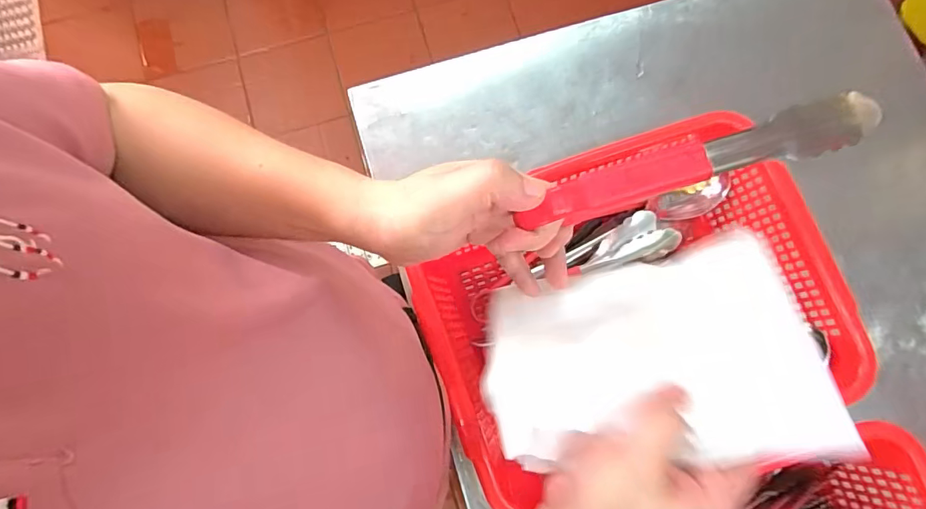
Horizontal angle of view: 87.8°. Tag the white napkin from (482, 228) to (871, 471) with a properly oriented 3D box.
[{"bbox_3d":[0.108,0.066,0.299,0.188,0.017,0.132,-15,58,12],"label":"white napkin"}]

